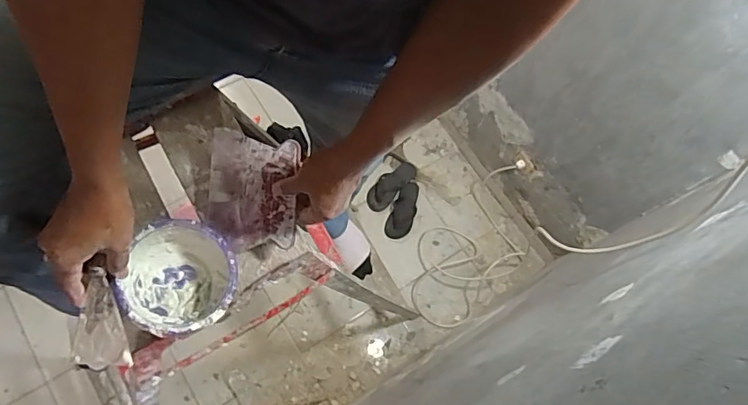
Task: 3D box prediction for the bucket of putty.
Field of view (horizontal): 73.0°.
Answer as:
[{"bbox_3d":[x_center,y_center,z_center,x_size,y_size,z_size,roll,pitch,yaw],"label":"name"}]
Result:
[{"bbox_3d":[-0.223,0.091,0.589,0.121,0.082,0.125,1,67,-2],"label":"bucket of putty"}]

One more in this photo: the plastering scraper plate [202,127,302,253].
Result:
[{"bbox_3d":[-0.159,-0.019,0.653,0.126,0.010,0.144,4,85,13],"label":"plastering scraper plate"}]

